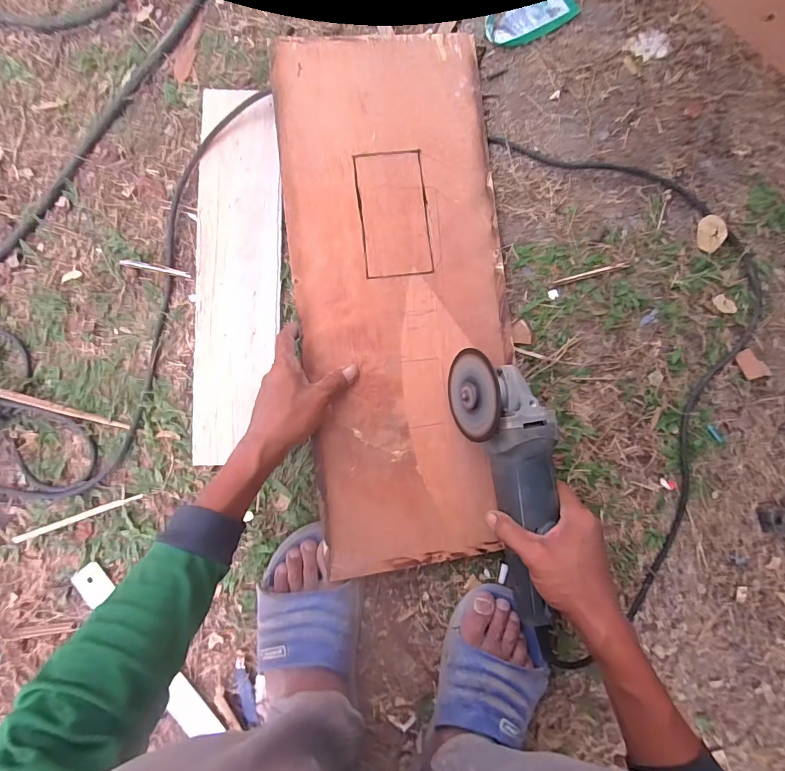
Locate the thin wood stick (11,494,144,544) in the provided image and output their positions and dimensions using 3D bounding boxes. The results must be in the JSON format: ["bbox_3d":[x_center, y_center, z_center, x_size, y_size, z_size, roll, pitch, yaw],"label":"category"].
[{"bbox_3d":[-0.379,0.159,0.504,0.156,0.005,0.009,-20,88,-2],"label":"thin wood stick"}]

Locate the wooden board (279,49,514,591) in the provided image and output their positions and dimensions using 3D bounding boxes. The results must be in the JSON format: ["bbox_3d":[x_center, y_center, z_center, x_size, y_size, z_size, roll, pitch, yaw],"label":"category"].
[{"bbox_3d":[0.008,-0.102,0.486,0.241,0.025,0.601,-3,88,-1],"label":"wooden board"}]

